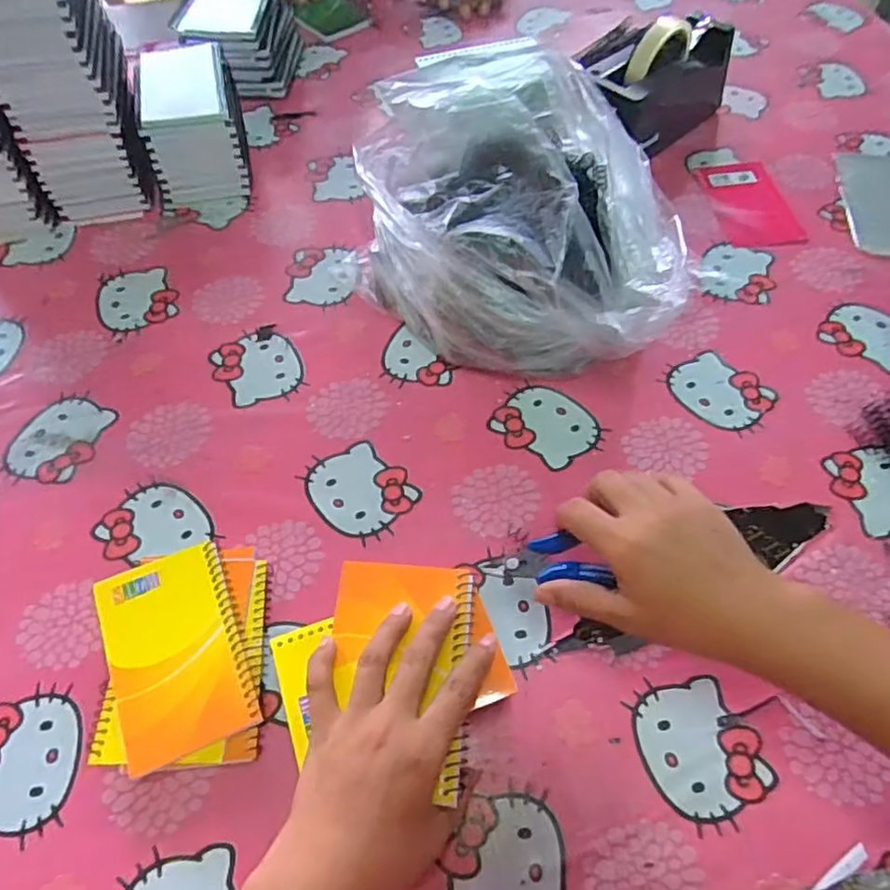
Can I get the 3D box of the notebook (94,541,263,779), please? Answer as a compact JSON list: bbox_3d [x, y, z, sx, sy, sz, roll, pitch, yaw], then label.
[{"bbox_3d":[-0.175,0.134,0.418,0.082,0.009,0.128,-21,63,-11],"label":"notebook"}]

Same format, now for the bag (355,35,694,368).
[{"bbox_3d":[0.057,-0.201,0.559,0.264,0.164,0.289,-3,57,-2],"label":"bag"}]

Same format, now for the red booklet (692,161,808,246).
[{"bbox_3d":[0.325,-0.258,0.684,0.078,0.006,0.133,-6,57,-4],"label":"red booklet"}]

